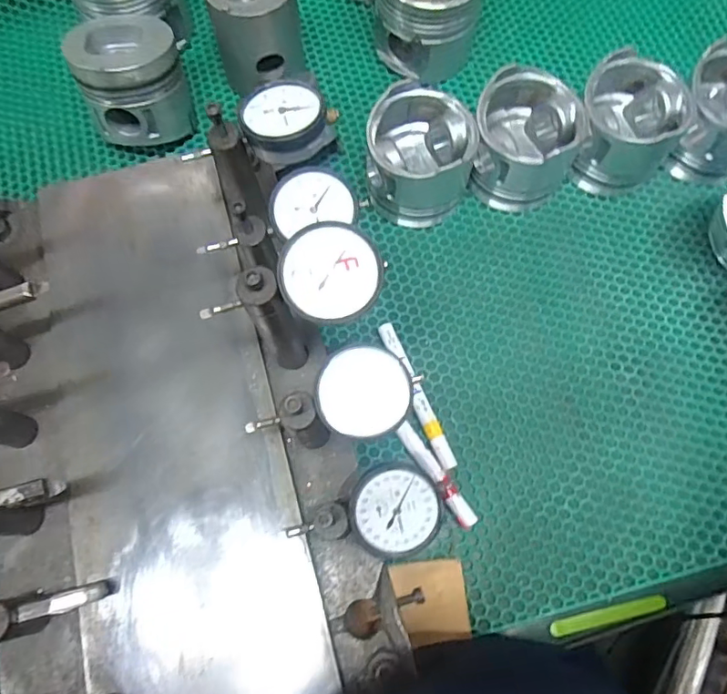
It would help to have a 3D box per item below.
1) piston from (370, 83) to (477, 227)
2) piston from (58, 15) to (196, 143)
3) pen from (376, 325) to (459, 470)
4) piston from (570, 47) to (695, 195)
[{"bbox_3d":[0.058,-0.191,0.538,0.102,0.090,0.097,0,71,1],"label":"piston"},{"bbox_3d":[-0.241,-0.278,0.570,0.112,0.102,0.124,-17,71,-5],"label":"piston"},{"bbox_3d":[0.050,0.044,0.498,0.016,0.016,0.145,-22,72,-6],"label":"pen"},{"bbox_3d":[0.267,-0.224,0.545,0.099,0.093,0.106,0,71,1],"label":"piston"}]

